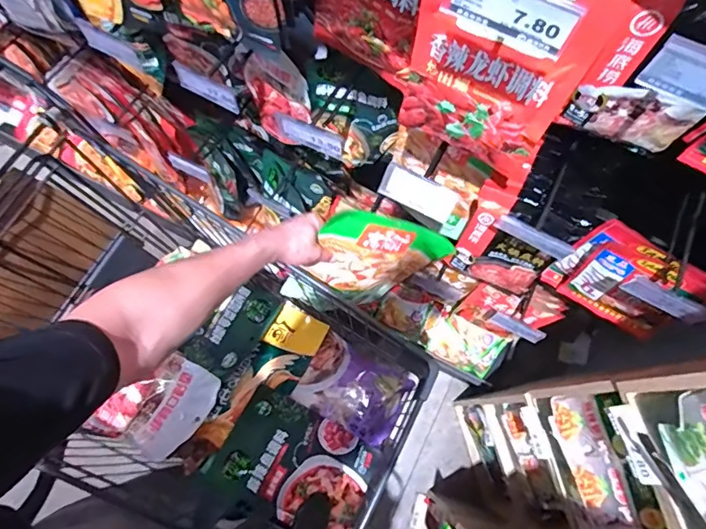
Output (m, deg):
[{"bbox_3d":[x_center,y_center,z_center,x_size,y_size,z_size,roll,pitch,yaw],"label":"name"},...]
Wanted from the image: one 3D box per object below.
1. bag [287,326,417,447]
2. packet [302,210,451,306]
[{"bbox_3d":[0.004,0.236,0.904,0.196,0.028,0.153,29,56,8],"label":"bag"},{"bbox_3d":[0.020,-0.002,0.761,0.193,0.247,0.029,16,52,-28],"label":"packet"}]

